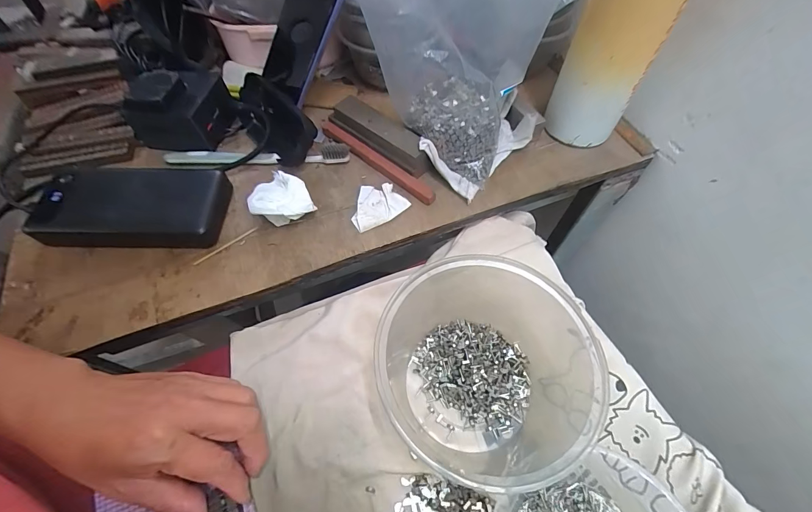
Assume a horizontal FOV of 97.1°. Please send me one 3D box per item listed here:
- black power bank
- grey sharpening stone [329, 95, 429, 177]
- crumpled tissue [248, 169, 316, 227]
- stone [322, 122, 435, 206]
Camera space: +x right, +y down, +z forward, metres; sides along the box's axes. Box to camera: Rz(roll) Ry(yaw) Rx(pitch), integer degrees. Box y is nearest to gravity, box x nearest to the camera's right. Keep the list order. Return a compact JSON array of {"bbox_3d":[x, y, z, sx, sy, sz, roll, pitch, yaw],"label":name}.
[{"bbox_3d":[-0.242,-0.045,0.317,0.154,0.027,0.071,2,63,1],"label":"black power bank"},{"bbox_3d":[-0.025,-0.122,0.360,0.116,0.028,0.033,40,70,18],"label":"grey sharpening stone"},{"bbox_3d":[-0.114,-0.049,0.325,0.058,0.027,0.049,34,68,16],"label":"crumpled tissue"},{"bbox_3d":[-0.035,-0.100,0.358,0.159,0.010,0.014,38,69,17],"label":"stone"}]

